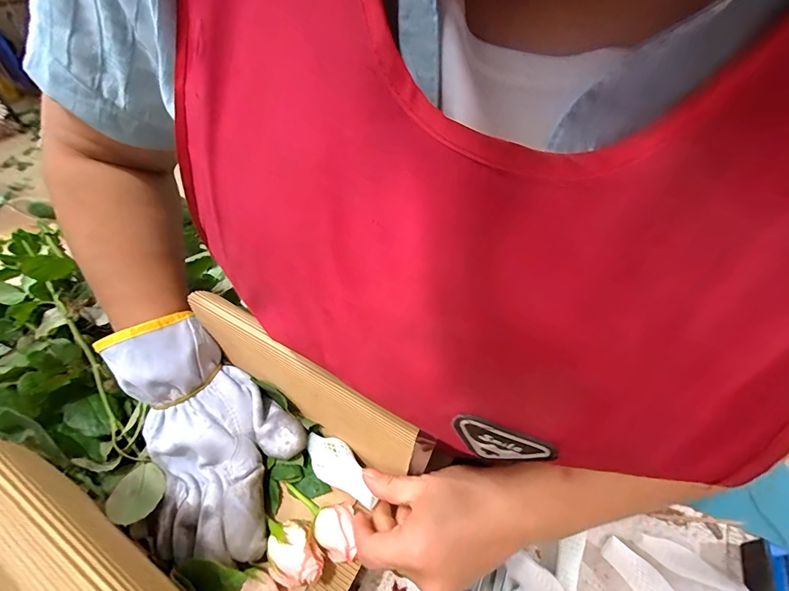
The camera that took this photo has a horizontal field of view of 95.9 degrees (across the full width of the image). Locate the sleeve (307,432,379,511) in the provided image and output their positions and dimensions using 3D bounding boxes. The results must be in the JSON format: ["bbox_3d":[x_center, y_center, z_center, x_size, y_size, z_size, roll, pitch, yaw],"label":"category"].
[{"bbox_3d":[-0.047,0.142,0.296,0.083,0.013,0.031,30,52,34],"label":"sleeve"}]

